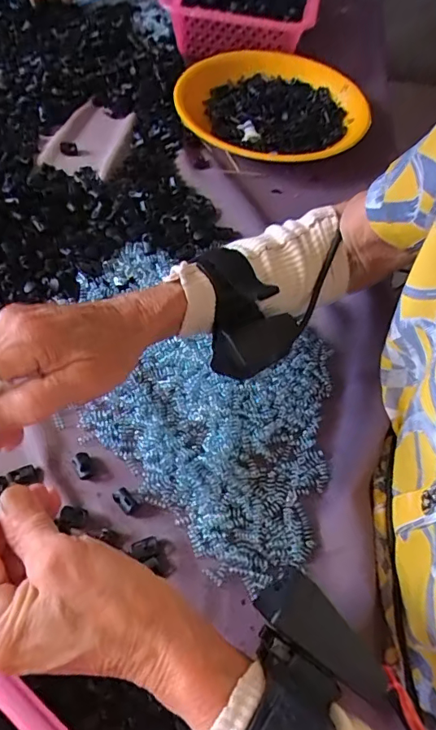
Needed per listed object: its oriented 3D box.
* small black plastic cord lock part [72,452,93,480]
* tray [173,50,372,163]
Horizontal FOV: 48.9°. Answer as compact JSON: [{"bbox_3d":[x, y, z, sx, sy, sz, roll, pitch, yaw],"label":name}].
[{"bbox_3d":[-0.105,0.079,0.374,0.013,0.009,0.020,-22,62,-17],"label":"small black plastic cord lock part"},{"bbox_3d":[0.069,-0.339,0.627,0.238,0.033,0.243,2,56,-3],"label":"tray"}]

